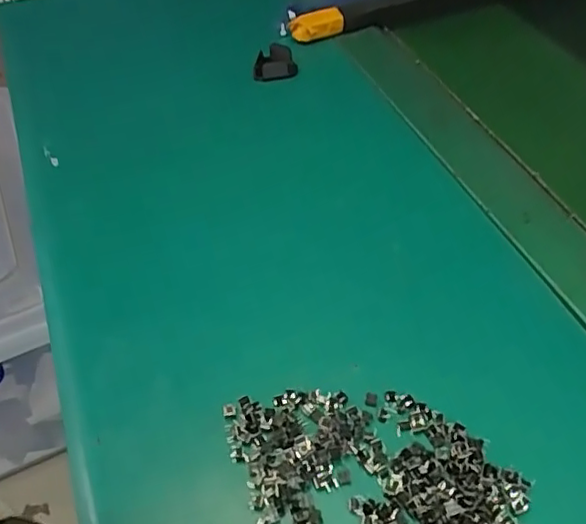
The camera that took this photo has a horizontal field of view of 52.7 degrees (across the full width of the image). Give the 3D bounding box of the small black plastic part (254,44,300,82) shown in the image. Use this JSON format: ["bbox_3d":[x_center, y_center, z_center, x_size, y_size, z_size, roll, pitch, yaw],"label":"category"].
[{"bbox_3d":[-0.016,-0.183,0.541,0.038,0.021,0.032,-2,49,2],"label":"small black plastic part"}]

